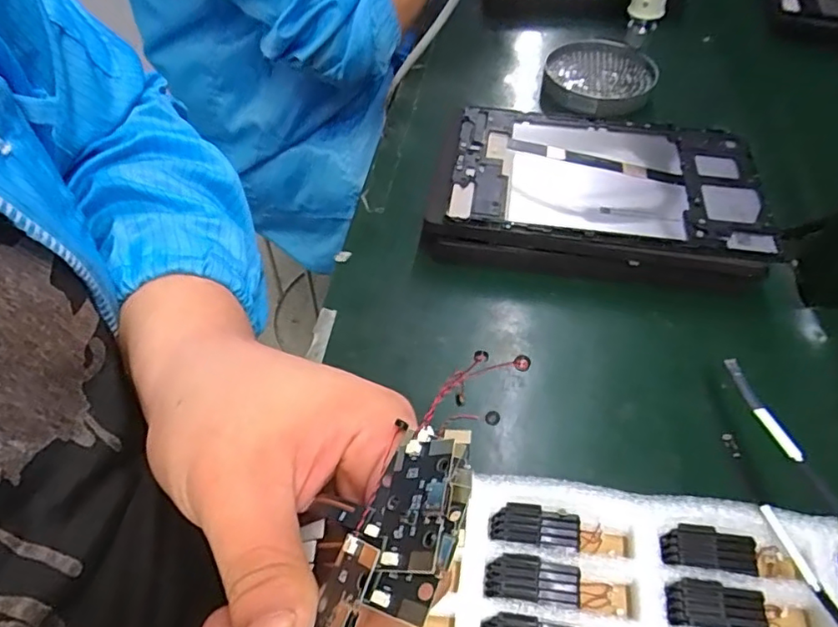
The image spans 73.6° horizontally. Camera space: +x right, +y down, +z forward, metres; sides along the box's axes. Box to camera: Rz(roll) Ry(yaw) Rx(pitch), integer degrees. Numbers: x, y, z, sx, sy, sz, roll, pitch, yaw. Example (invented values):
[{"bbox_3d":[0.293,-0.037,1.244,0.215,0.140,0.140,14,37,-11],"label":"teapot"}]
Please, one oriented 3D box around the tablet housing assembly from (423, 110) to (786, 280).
[{"bbox_3d":[0.142,-0.095,0.464,0.254,0.054,0.160,8,51,6],"label":"tablet housing assembly"}]

